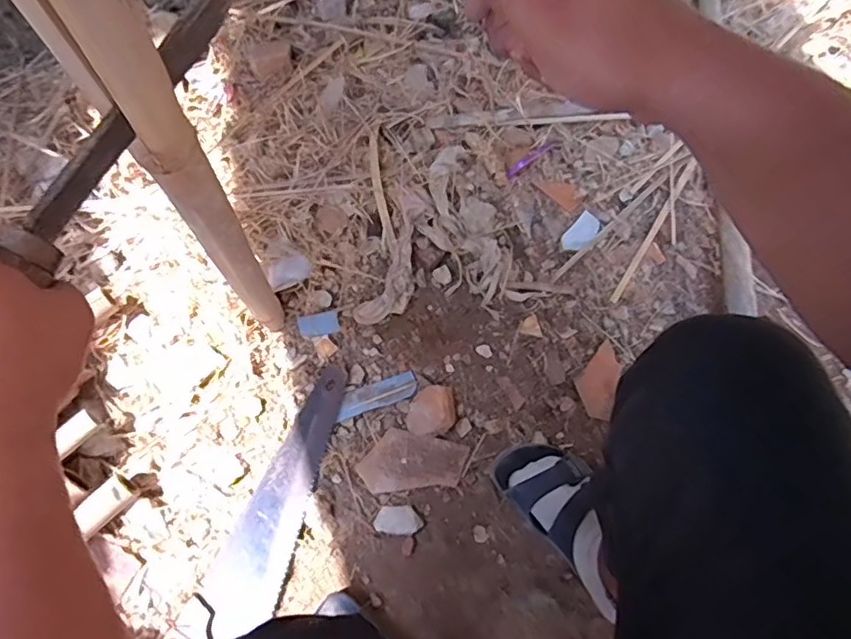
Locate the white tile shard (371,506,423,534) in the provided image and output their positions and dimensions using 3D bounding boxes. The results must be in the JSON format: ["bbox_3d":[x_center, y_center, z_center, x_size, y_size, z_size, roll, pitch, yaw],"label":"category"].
[{"bbox_3d":[-0.037,0.276,0.788,0.065,0.005,0.036,-1,67,1],"label":"white tile shard"}]

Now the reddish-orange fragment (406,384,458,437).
[{"bbox_3d":[0.007,0.130,0.830,0.073,0.045,0.071,-2,64,3],"label":"reddish-orange fragment"}]

